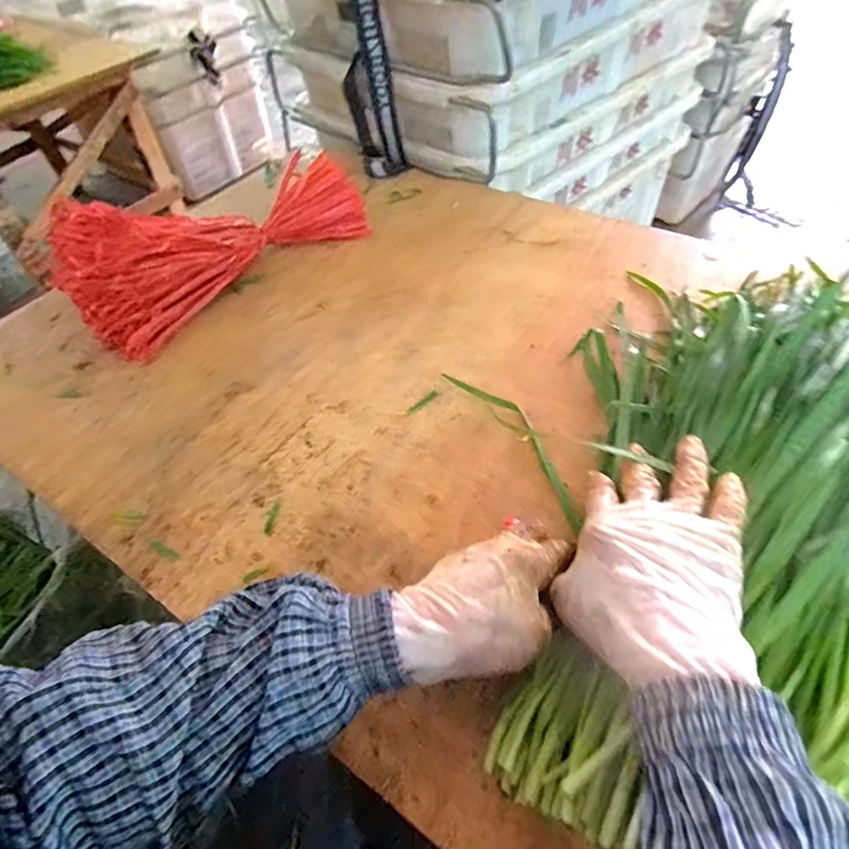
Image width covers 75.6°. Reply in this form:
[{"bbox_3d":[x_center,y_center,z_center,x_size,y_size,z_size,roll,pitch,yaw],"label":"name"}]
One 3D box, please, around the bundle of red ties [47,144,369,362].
[{"bbox_3d":[-0.226,-0.211,0.593,0.125,0.108,0.322,34,60,29],"label":"bundle of red ties"}]

